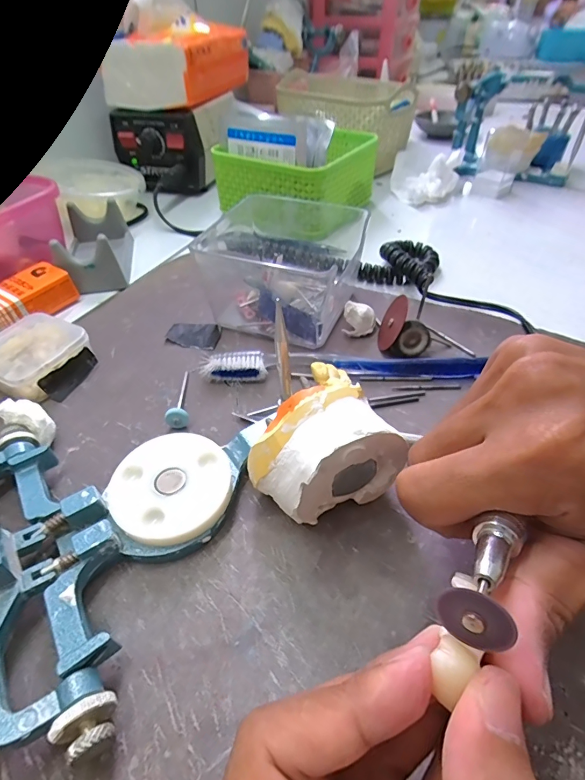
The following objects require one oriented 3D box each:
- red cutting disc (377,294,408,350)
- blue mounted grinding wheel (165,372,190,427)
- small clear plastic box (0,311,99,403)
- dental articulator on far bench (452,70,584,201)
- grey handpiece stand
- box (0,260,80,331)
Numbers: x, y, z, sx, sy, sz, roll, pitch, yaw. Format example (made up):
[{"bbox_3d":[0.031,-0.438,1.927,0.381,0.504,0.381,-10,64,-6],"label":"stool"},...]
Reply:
[{"bbox_3d":[0.066,-0.044,0.272,0.004,0.032,0.036,21,52,-13],"label":"red cutting disc"},{"bbox_3d":[-0.067,0.002,0.244,0.012,0.012,0.046,-8,45,-7],"label":"blue mounted grinding wheel"},{"bbox_3d":[-0.163,-0.020,0.263,0.063,0.020,0.058,26,51,24],"label":"small clear plastic box"},{"bbox_3d":[0.269,-0.313,0.490,0.138,0.094,0.175,17,48,18],"label":"dental articulator on far bench"},{"bbox_3d":[-0.171,-0.127,0.360,0.053,0.038,0.098,-13,46,-11],"label":"grey handpiece stand"},{"bbox_3d":[-0.208,-0.058,0.298,0.035,0.025,0.096,21,49,21],"label":"box"}]

